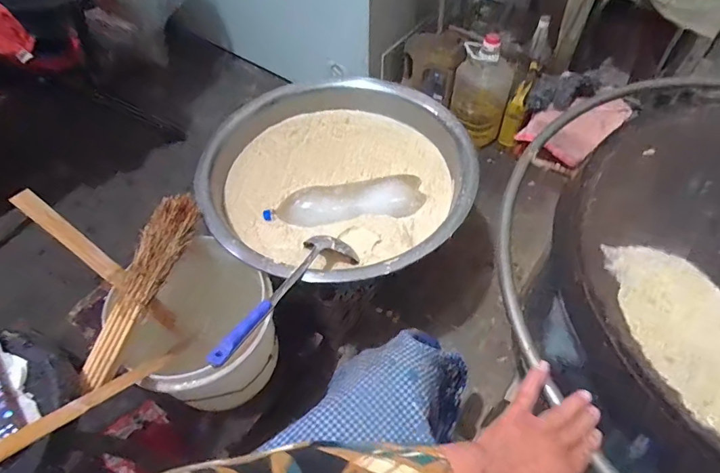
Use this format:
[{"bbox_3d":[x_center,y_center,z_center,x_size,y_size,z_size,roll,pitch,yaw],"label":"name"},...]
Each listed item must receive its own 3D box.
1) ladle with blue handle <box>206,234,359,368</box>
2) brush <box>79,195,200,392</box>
[{"bbox_3d":[-0.116,0.085,0.674,0.096,0.040,0.328,22,35,17],"label":"ladle with blue handle"},{"bbox_3d":[-0.345,0.068,0.686,0.060,0.061,0.324,13,55,11],"label":"brush"}]

